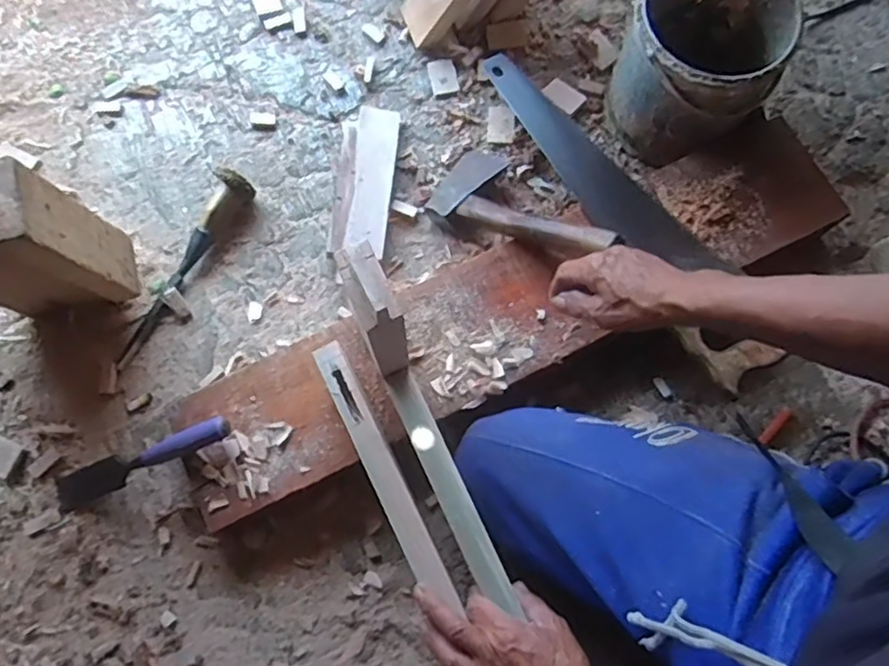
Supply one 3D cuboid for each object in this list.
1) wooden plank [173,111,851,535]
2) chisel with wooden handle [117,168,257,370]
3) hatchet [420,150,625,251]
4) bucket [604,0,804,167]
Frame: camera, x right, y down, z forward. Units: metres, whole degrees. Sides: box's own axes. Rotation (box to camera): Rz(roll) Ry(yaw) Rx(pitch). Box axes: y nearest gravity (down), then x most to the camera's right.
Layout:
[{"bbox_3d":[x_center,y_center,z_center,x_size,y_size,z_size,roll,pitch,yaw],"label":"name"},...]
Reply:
[{"bbox_3d":[0.081,-0.031,0.757,0.805,0.023,0.162,-27,76,-6],"label":"wooden plank"},{"bbox_3d":[-0.332,-0.084,0.808,0.034,0.048,0.272,31,78,10],"label":"chisel with wooden handle"},{"bbox_3d":[0.087,-0.147,0.776,0.109,0.026,0.281,-42,45,-9],"label":"hatchet"},{"bbox_3d":[0.307,-0.330,0.802,0.177,0.180,0.184,0,74,1],"label":"bucket"}]

